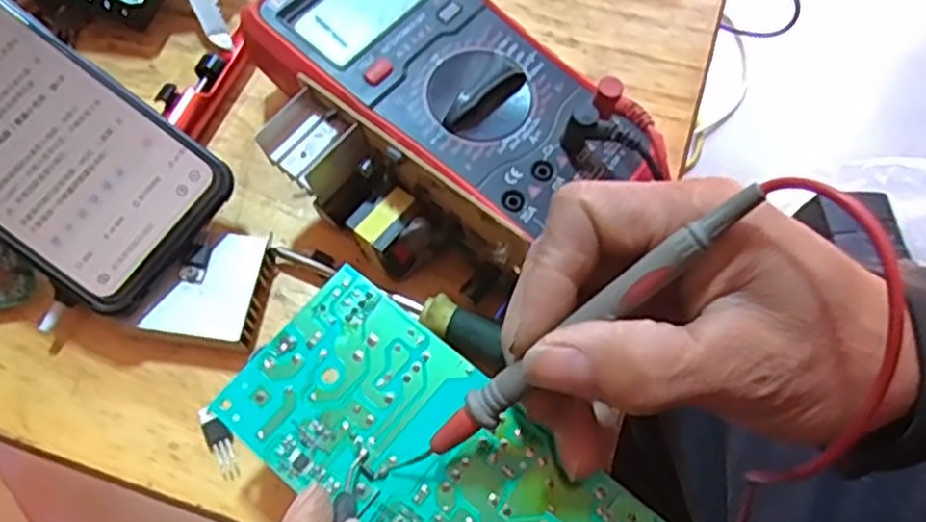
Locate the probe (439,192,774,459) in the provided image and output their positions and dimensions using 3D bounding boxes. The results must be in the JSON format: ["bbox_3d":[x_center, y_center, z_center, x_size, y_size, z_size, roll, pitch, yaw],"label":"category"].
[{"bbox_3d":[0.037,0.020,0.226,0.126,0.009,0.011,-42,68,17],"label":"probe"}]

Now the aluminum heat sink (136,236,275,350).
[{"bbox_3d":[-0.105,0.012,0.316,0.040,0.017,0.049,9,65,5],"label":"aluminum heat sink"}]

